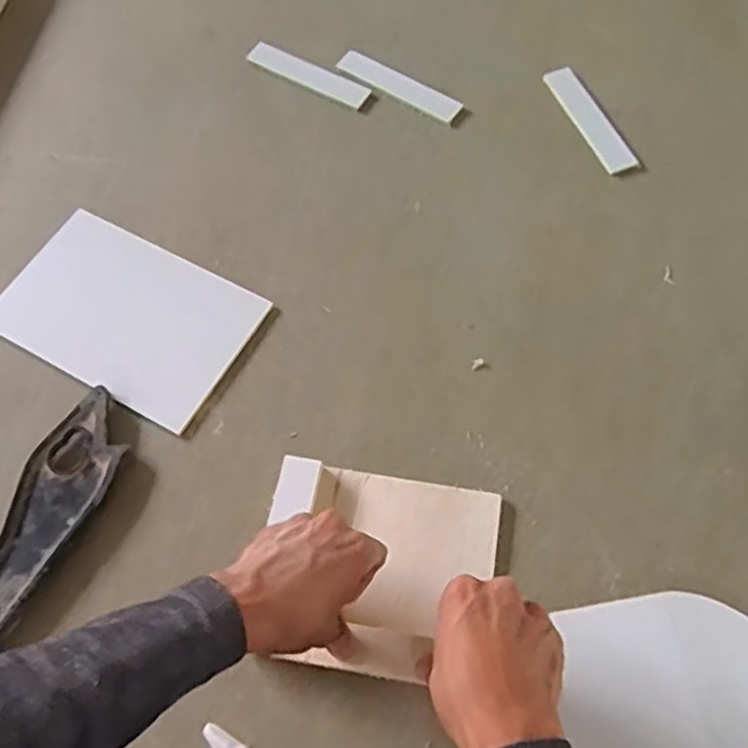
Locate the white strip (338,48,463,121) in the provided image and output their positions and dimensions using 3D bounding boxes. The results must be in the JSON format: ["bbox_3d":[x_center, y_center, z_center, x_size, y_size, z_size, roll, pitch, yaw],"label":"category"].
[{"bbox_3d":[0.028,-0.318,0.789,0.148,0.008,0.036,31,69,15],"label":"white strip"}]

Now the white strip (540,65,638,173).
[{"bbox_3d":[0.230,-0.270,0.762,0.036,0.007,0.150,-20,66,-8],"label":"white strip"}]

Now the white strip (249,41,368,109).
[{"bbox_3d":[-0.071,-0.334,0.793,0.142,0.011,0.034,28,69,14],"label":"white strip"}]

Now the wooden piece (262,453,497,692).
[{"bbox_3d":[0.003,0.148,0.543,0.174,0.025,0.151,8,65,5],"label":"wooden piece"}]

